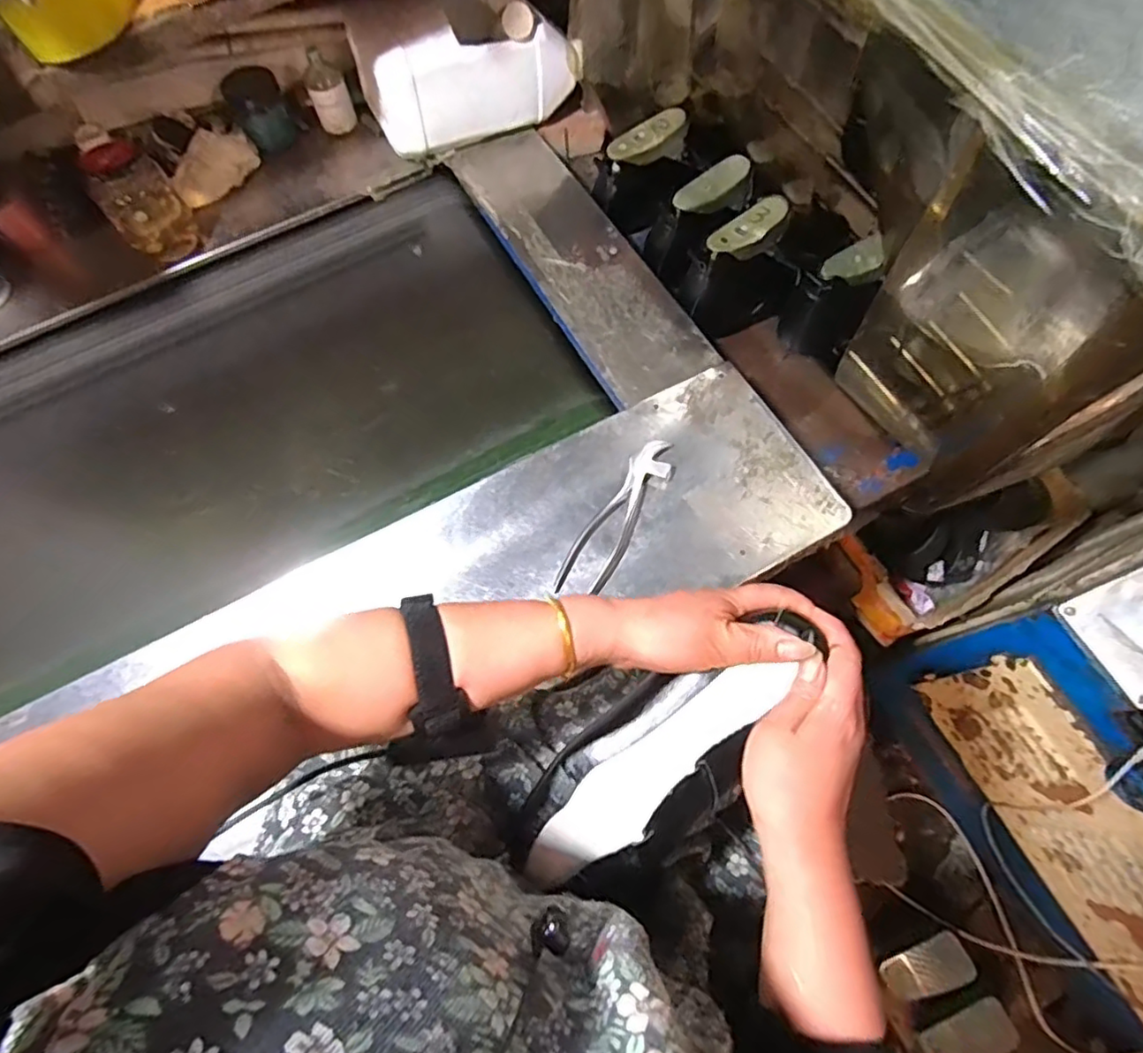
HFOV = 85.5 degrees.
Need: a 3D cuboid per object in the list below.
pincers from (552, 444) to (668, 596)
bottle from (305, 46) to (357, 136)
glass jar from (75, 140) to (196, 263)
[{"bbox_3d":[0.048,-0.011,0.623,0.047,0.010,0.187,28,73,12],"label":"pincers"},{"bbox_3d":[-0.336,-0.602,0.846,0.053,0.095,0.052,-18,70,-4],"label":"bottle"},{"bbox_3d":[-0.523,-0.395,0.749,0.082,0.131,0.082,-1,70,3],"label":"glass jar"}]

